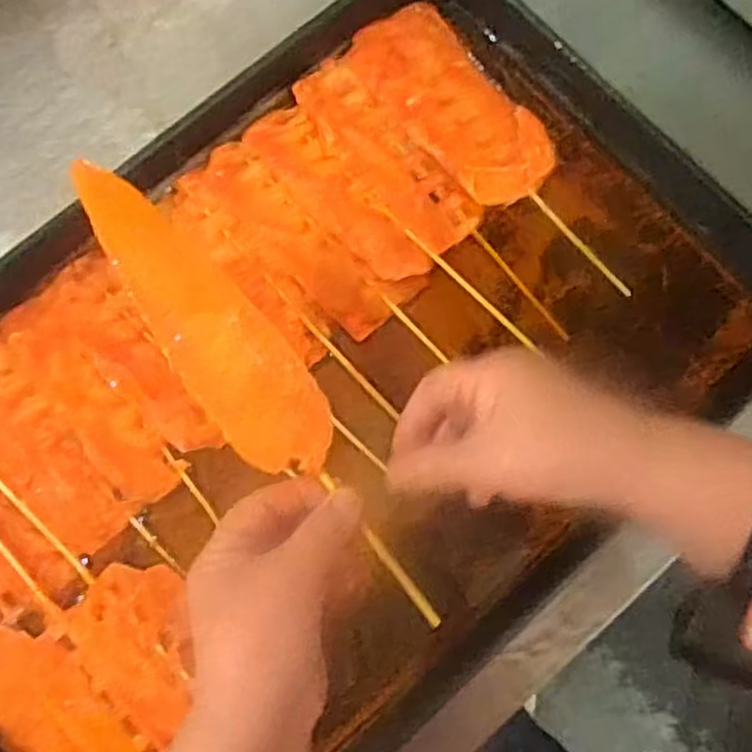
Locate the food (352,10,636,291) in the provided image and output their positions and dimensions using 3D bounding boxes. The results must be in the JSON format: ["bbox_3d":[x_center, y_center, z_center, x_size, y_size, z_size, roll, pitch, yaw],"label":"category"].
[{"bbox_3d":[0.085,-0.170,0.549,0.078,0.020,0.258,-39,80,-8],"label":"food"}]

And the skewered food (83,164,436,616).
[{"bbox_3d":[-0.060,0.004,0.373,0.050,0.008,0.272,-37,85,-9],"label":"skewered food"}]

